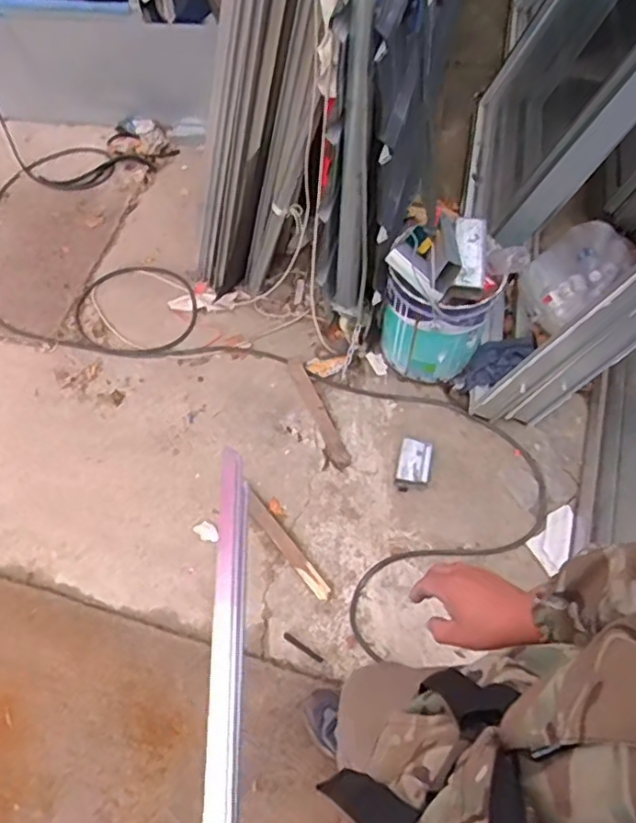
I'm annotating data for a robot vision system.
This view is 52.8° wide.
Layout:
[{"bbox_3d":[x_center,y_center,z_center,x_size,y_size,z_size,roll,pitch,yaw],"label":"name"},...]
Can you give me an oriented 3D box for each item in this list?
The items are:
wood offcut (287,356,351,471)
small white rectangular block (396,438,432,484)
[{"bbox_3d":[-0.002,-0.007,1.807,0.055,0.029,0.385,-16,57,-18],"label":"wood offcut"},{"bbox_3d":[0.256,0.130,1.690,0.078,0.050,0.141,14,53,3],"label":"small white rectangular block"}]

